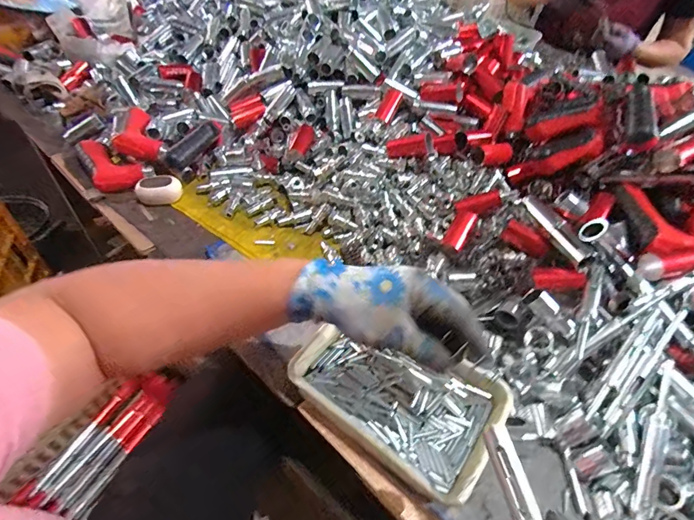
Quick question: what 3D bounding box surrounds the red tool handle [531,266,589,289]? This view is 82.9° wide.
[{"bbox_3d":[0.260,0.022,0.486,0.062,0.019,0.027,0,50,-4],"label":"red tool handle"}]

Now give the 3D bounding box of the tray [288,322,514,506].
[{"bbox_3d":[0.054,0.136,0.415,0.201,0.040,0.136,31,55,20],"label":"tray"}]

